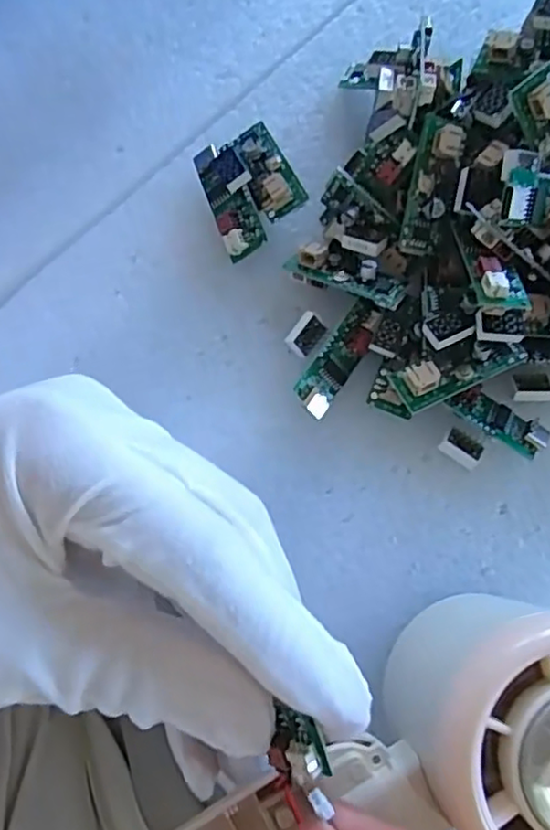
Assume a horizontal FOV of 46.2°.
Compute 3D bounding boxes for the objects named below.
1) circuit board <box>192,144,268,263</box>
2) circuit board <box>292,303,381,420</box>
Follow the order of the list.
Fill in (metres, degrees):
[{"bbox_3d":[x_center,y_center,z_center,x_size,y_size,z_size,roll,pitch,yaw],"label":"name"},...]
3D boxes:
[{"bbox_3d":[-0.014,-0.069,0.205,0.014,0.012,0.038,-20,79,-3],"label":"circuit board"},{"bbox_3d":[0.019,-0.017,0.196,0.013,0.004,0.037,40,79,-21],"label":"circuit board"}]

